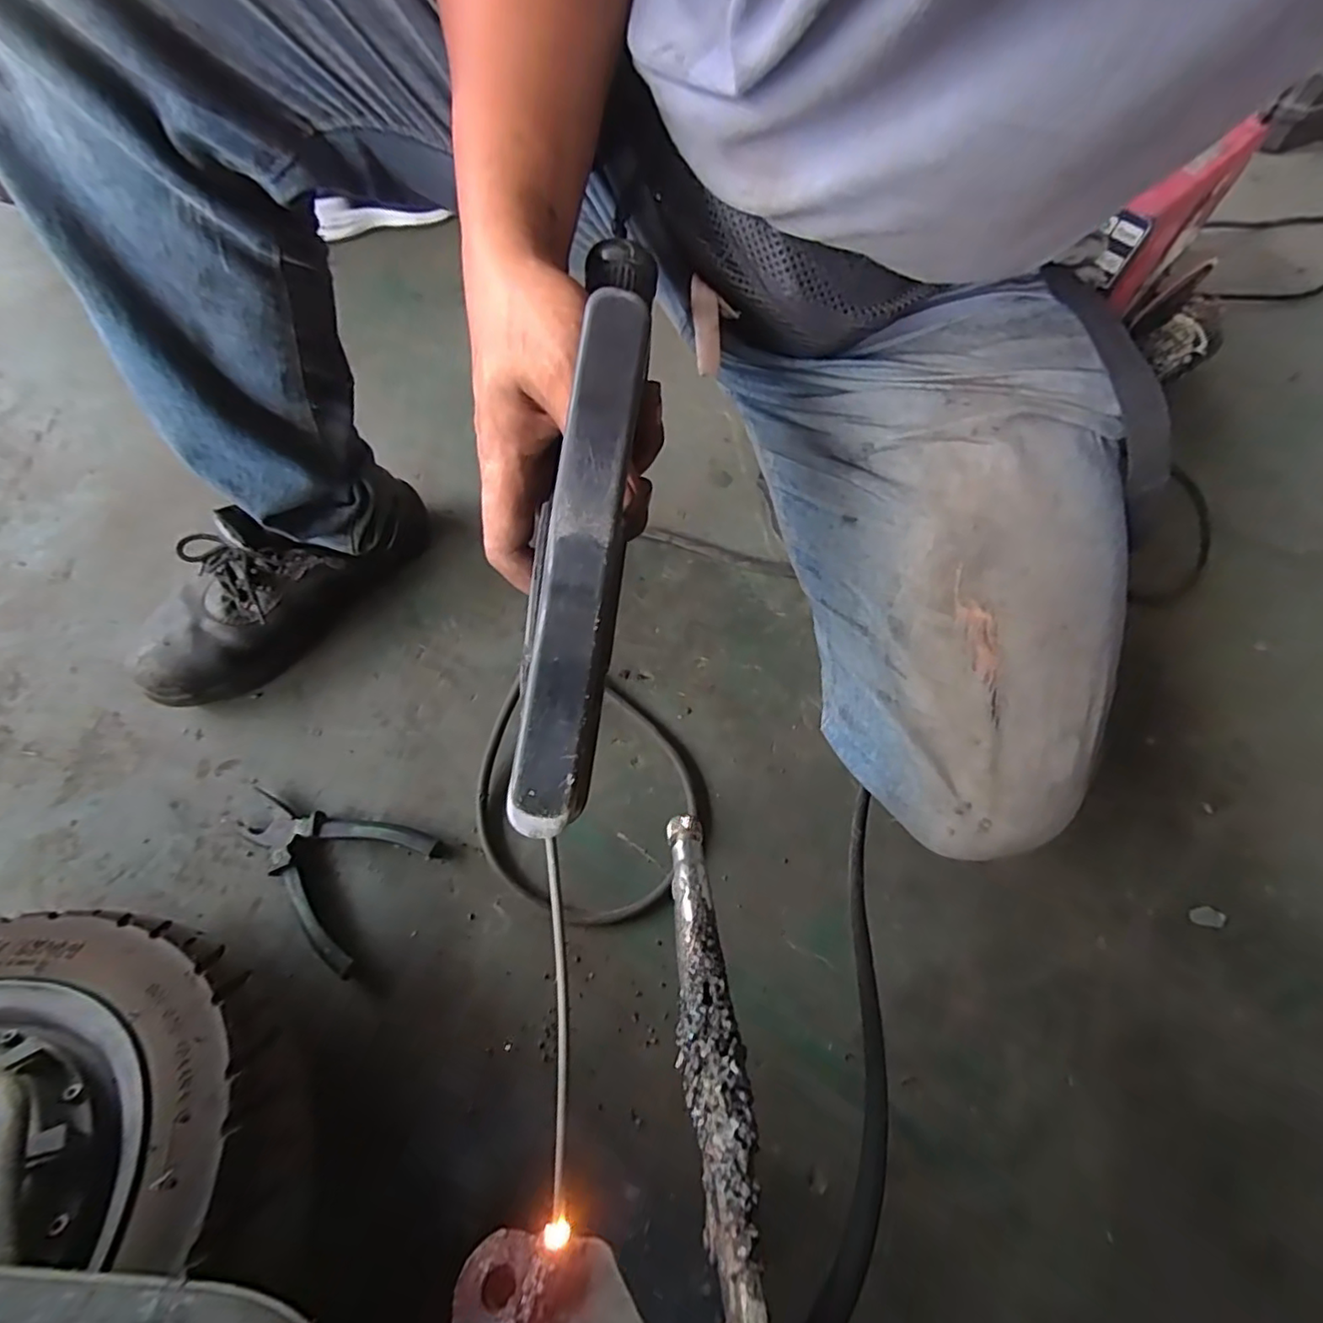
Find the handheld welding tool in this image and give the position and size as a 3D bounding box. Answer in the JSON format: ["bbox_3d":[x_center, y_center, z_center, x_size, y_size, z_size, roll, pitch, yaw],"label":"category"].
[{"bbox_3d":[-0.038,0.020,0.242,0.037,0.031,0.342,7,94,1],"label":"handheld welding tool"}]

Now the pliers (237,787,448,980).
[{"bbox_3d":[-0.274,0.159,0.518,0.150,0.022,0.112,32,68,13],"label":"pliers"}]

